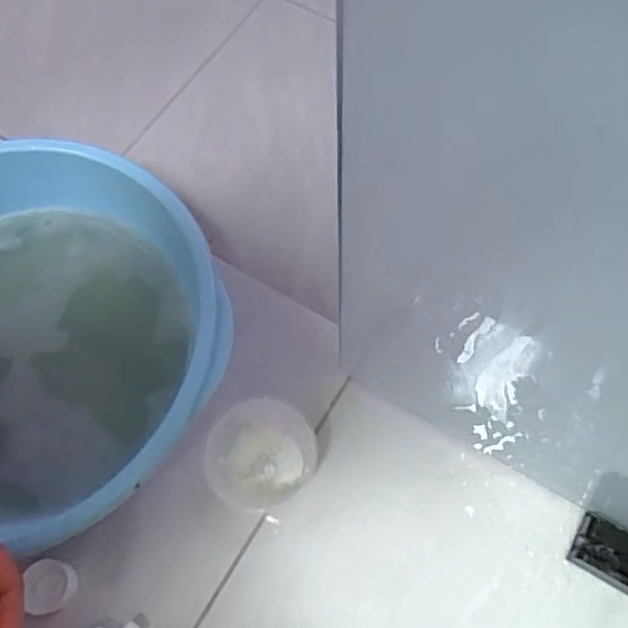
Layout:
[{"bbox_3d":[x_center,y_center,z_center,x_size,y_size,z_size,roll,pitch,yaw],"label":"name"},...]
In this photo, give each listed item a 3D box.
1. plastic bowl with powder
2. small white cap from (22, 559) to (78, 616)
[{"bbox_3d":[-0.035,0.102,0.449,0.077,0.054,0.070,-41,70,-14],"label":"plastic bowl with powder"},{"bbox_3d":[-0.180,0.186,0.435,0.028,0.020,0.033,-13,66,-2],"label":"small white cap"}]

